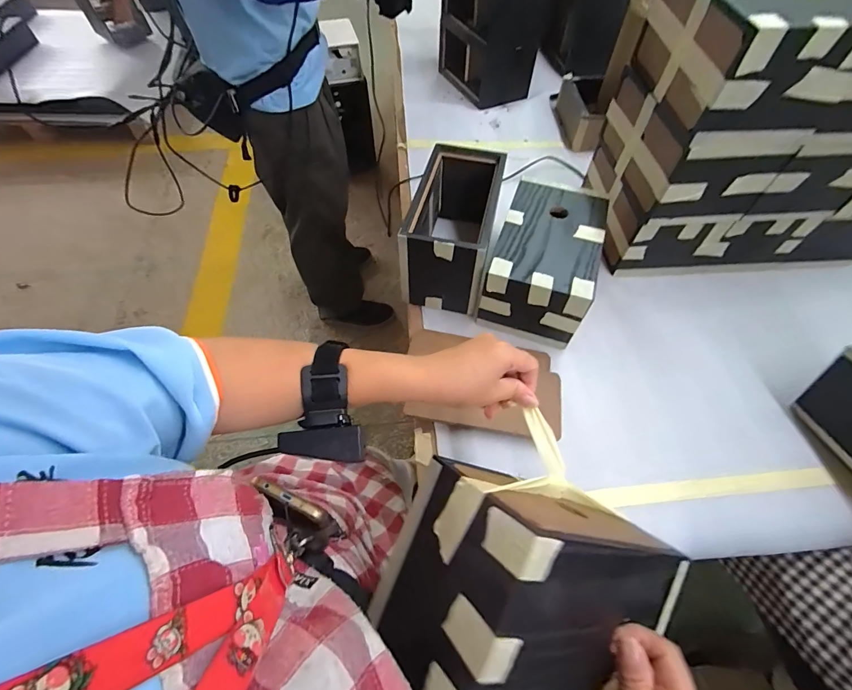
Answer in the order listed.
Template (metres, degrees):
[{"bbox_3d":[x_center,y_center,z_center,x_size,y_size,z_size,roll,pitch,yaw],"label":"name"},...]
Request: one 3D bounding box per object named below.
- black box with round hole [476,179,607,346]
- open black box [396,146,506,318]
[{"bbox_3d":[0.171,-0.127,0.560,0.133,0.096,0.209,18,60,11],"label":"black box with round hole"},{"bbox_3d":[0.042,-0.178,0.584,0.109,0.124,0.220,11,59,7],"label":"open black box"}]

